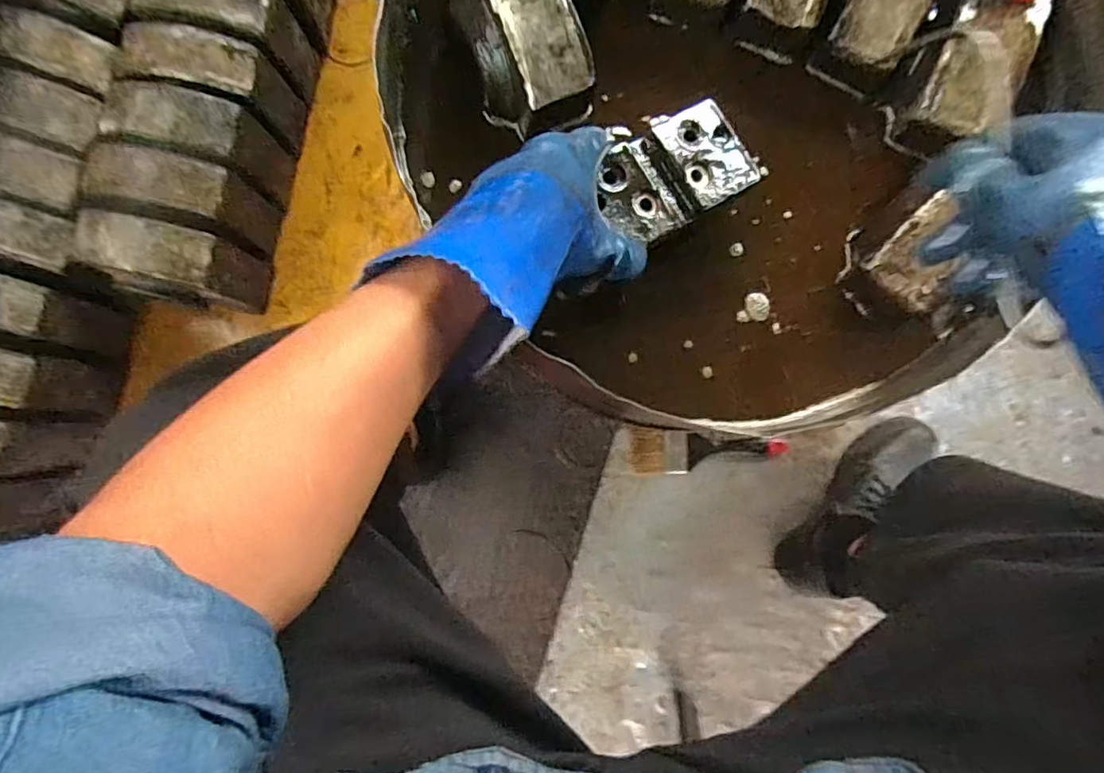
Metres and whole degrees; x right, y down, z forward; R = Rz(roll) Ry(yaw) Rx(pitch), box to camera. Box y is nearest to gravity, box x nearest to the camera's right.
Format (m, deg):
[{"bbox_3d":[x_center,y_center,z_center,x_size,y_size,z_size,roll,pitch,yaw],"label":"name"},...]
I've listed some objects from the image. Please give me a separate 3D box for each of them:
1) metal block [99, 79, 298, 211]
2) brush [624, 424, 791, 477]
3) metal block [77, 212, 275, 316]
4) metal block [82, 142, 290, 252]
[{"bbox_3d":[-0.439,-0.298,0.754,0.148,0.171,0.076,10,86,-1],"label":"metal block"},{"bbox_3d":[0.208,0.092,0.793,0.211,0.030,0.061,4,86,-1],"label":"brush"},{"bbox_3d":[-0.467,-0.144,0.748,0.149,0.179,0.083,8,86,-1],"label":"metal block"},{"bbox_3d":[-0.451,-0.227,0.749,0.157,0.164,0.069,10,86,-1],"label":"metal block"}]

